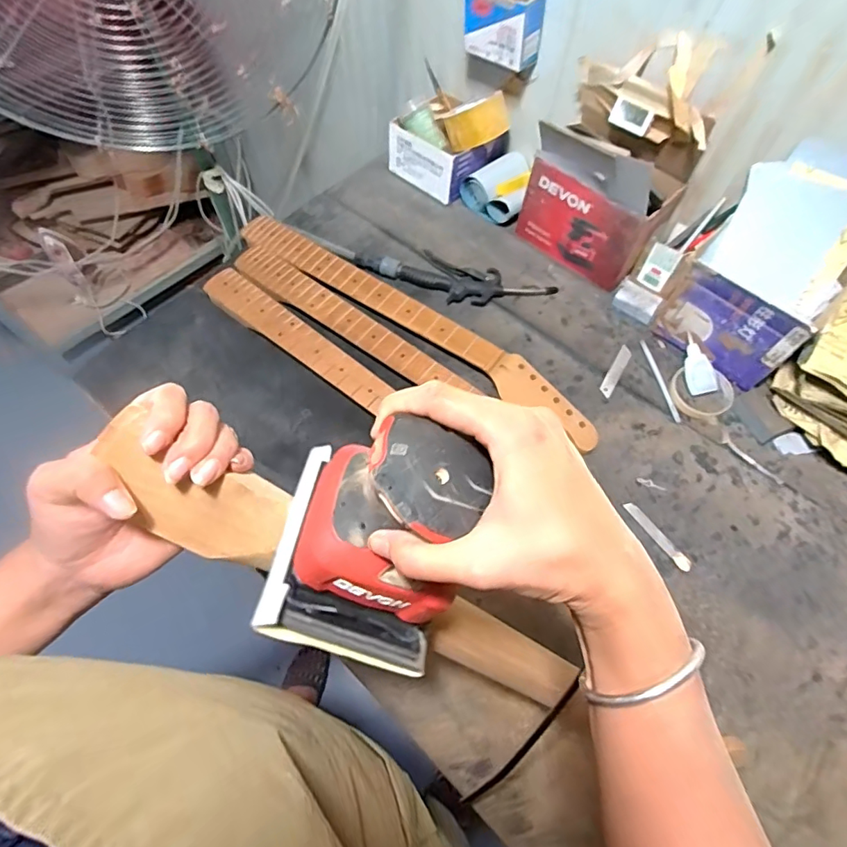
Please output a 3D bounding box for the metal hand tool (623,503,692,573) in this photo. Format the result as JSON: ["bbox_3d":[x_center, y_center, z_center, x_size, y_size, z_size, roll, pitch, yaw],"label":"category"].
[{"bbox_3d":[0.299,0.143,0.644,0.016,0.005,0.104,-31,68,-16],"label":"metal hand tool"}]

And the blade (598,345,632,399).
[{"bbox_3d":[0.290,-0.079,0.757,0.020,0.004,0.098,30,66,13],"label":"blade"}]

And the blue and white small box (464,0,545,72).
[{"bbox_3d":[0.118,-0.598,0.751,0.117,0.089,0.058,31,66,14],"label":"blue and white small box"}]

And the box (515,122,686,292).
[{"bbox_3d":[0.265,-0.343,0.771,0.199,0.210,0.106,36,68,16],"label":"box"}]

